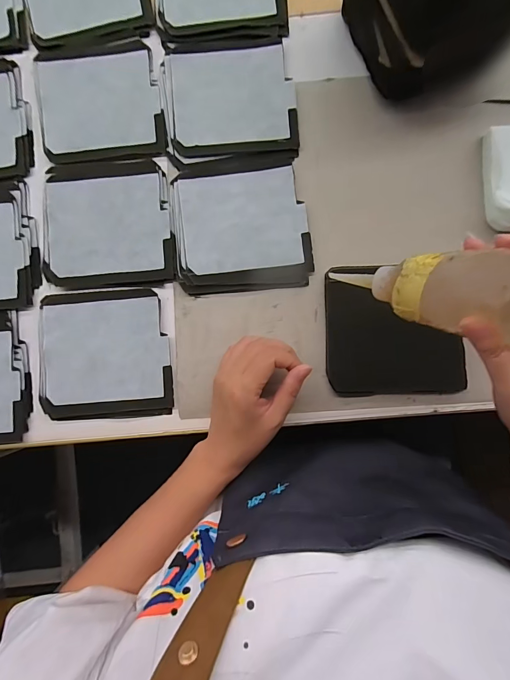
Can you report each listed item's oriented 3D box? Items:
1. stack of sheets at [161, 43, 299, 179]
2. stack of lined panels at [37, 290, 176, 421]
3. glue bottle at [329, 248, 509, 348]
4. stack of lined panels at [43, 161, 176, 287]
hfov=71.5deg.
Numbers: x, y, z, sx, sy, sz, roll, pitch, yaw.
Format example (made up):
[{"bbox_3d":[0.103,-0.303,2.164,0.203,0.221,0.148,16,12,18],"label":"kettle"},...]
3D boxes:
[{"bbox_3d":[-0.027,-0.256,0.393,0.141,0.006,0.141,-5,86,2],"label":"stack of sheets"},{"bbox_3d":[-0.161,0.015,0.378,0.139,0.007,0.135,-3,86,2],"label":"stack of lined panels"},{"bbox_3d":[0.131,-0.038,0.279,0.043,0.153,0.049,25,87,-39],"label":"glue bottle"},{"bbox_3d":[-0.162,-0.129,0.391,0.142,0.007,0.136,-2,86,2],"label":"stack of lined panels"}]

